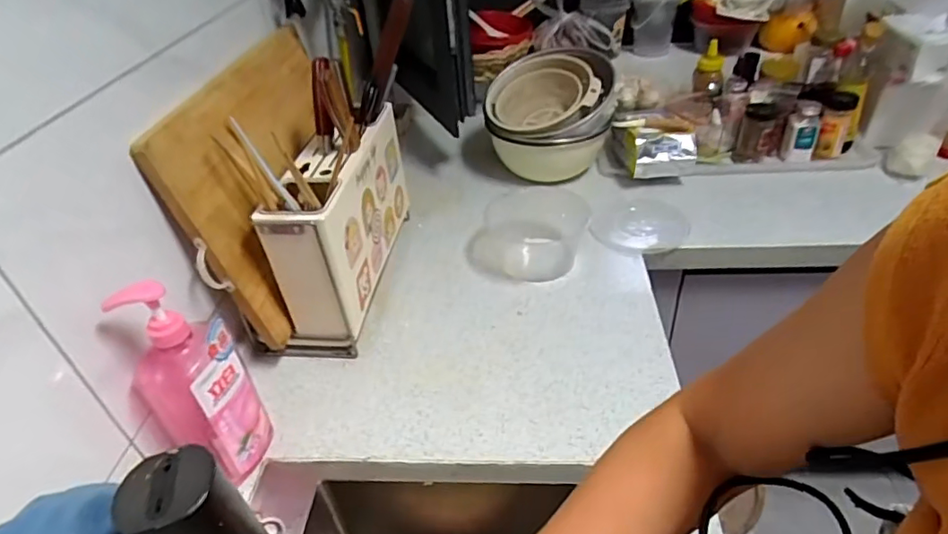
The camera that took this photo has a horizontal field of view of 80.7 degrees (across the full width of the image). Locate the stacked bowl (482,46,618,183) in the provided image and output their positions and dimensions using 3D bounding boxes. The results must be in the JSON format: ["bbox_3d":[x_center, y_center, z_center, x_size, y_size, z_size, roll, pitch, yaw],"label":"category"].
[{"bbox_3d":[0.150,-0.287,1.116,0.247,0.209,0.207,-5,38,0],"label":"stacked bowl"}]

